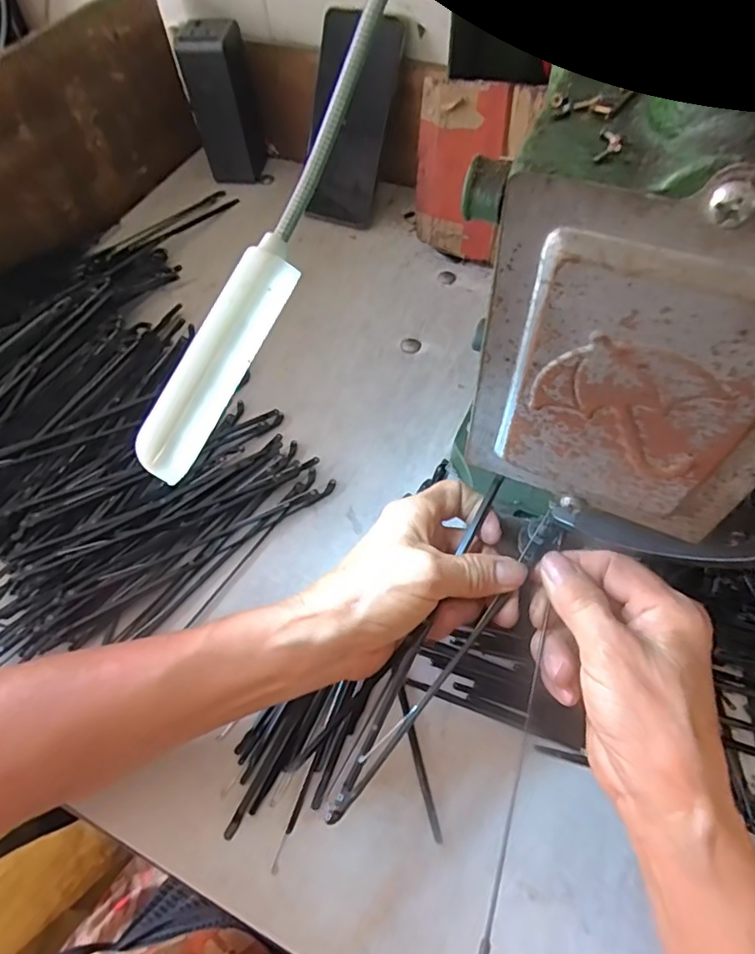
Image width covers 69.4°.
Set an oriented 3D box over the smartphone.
[{"bbox_3d":[-0.026,-0.332,0.519,0.074,0.167,0.014,18,30,6],"label":"smartphone"}]

